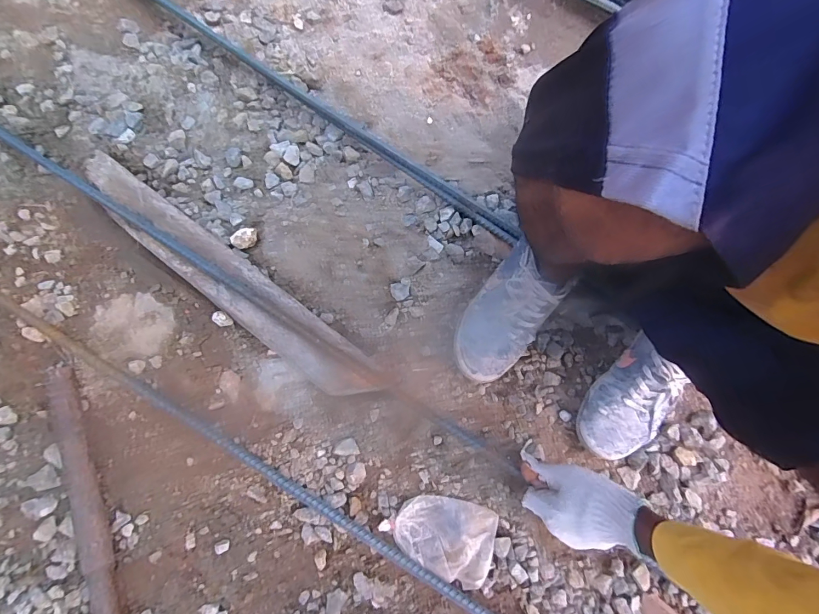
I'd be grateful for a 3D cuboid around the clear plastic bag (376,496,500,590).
[{"bbox_3d":[0.042,0.306,0.539,0.144,0.023,0.092,20,76,4],"label":"clear plastic bag"}]

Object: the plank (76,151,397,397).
[{"bbox_3d":[-0.288,-0.050,0.601,0.578,0.048,0.083,36,77,8],"label":"plank"}]

